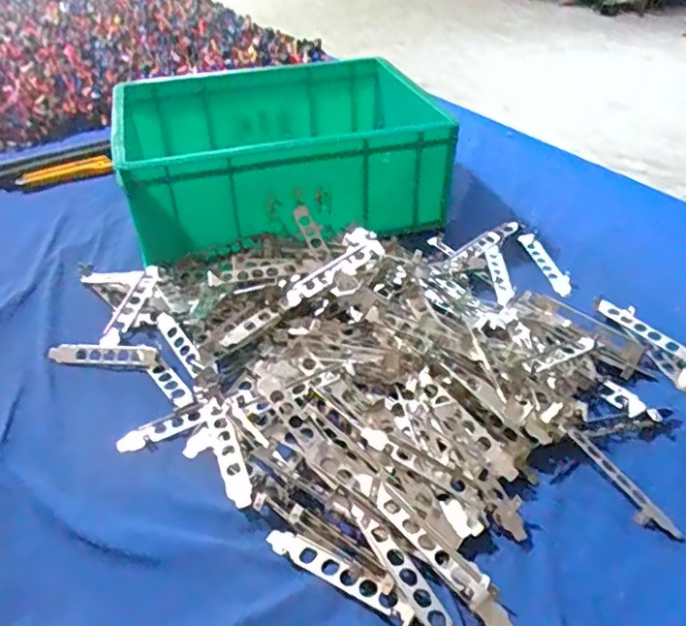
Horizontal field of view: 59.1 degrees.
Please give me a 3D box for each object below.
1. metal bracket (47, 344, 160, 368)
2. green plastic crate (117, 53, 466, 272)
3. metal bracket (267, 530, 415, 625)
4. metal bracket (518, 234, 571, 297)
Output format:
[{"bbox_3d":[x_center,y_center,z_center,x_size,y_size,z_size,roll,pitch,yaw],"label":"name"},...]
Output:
[{"bbox_3d":[-0.240,0.042,0.614,0.120,0.013,0.023,4,38,8],"label":"metal bracket"},{"bbox_3d":[-0.086,-0.228,0.830,0.401,0.136,0.314,-16,40,-10],"label":"green plastic crate"},{"bbox_3d":[-0.003,0.179,0.419,0.117,0.009,0.019,21,43,27],"label":"metal bracket"},{"bbox_3d":[0.245,-0.060,0.725,0.027,0.011,0.116,-8,38,-8],"label":"metal bracket"}]

